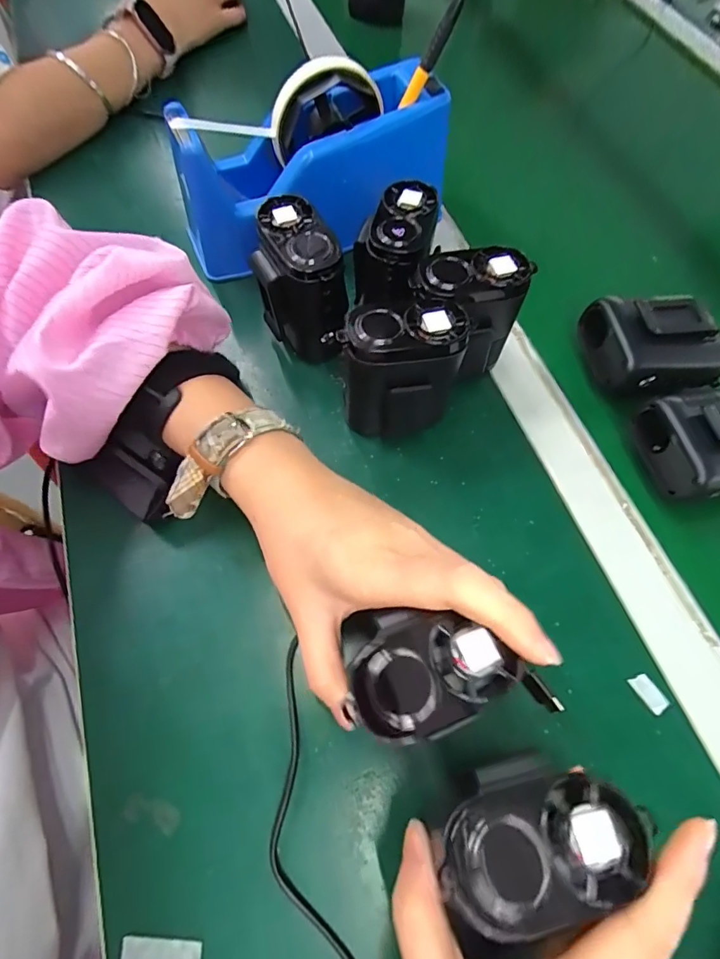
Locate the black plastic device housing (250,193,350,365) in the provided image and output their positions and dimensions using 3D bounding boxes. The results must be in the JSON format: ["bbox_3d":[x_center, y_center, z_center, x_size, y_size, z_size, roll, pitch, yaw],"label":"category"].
[{"bbox_3d":[-0.041,-0.127,0.314,0.053,0.080,0.068,-22,67,-13],"label":"black plastic device housing"}]

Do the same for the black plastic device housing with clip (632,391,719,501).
[{"bbox_3d":[0.225,-0.023,0.299,0.087,0.049,0.065,-7,65,-6],"label":"black plastic device housing with clip"}]

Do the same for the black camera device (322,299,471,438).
[{"bbox_3d":[0.023,-0.062,0.288,0.075,0.085,0.043,-10,65,-8],"label":"black camera device"}]

